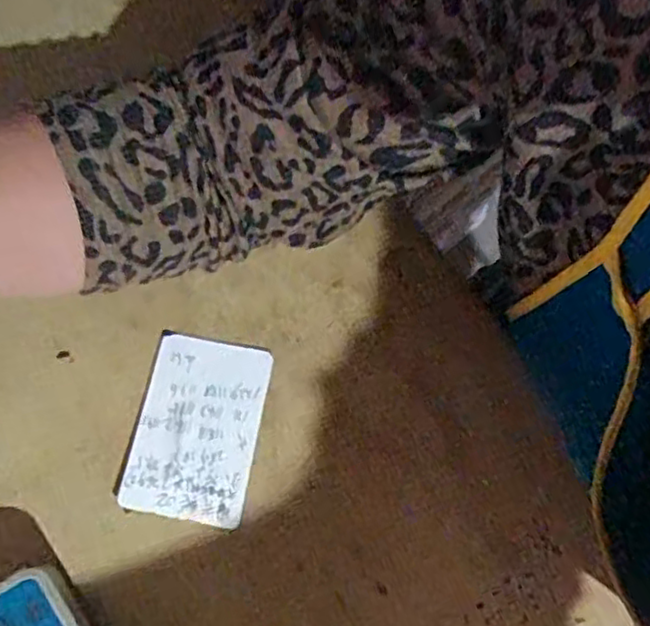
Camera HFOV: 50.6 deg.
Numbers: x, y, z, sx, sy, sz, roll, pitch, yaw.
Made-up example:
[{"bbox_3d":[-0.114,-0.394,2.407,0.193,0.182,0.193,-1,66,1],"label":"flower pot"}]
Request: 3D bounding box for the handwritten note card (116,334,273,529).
[{"bbox_3d":[-0.064,0.057,0.347,0.059,0.006,0.089,11,71,0],"label":"handwritten note card"}]

